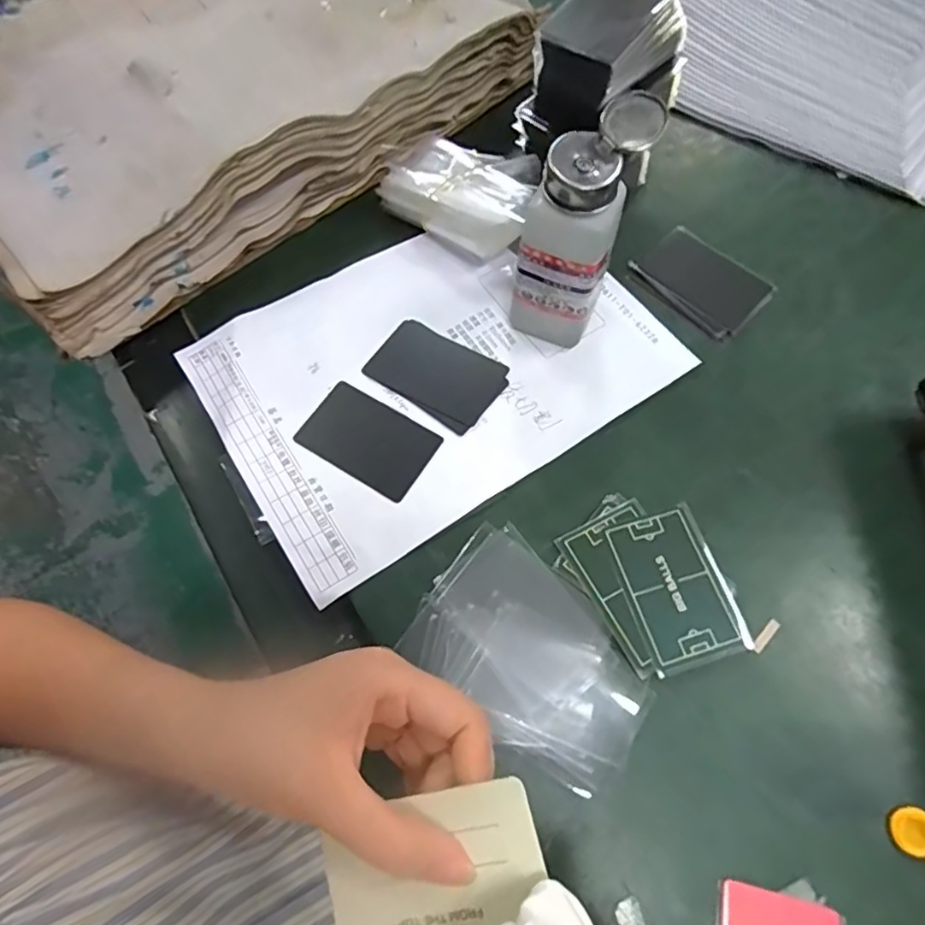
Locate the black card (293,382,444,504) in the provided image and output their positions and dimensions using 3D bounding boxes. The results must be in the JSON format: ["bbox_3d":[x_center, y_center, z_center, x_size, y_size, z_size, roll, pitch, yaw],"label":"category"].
[{"bbox_3d":[-0.061,-0.015,0.383,0.084,0.004,0.054,30,69,14],"label":"black card"}]

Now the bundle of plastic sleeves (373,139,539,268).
[{"bbox_3d":[0.001,-0.208,0.451,0.114,0.042,0.083,32,69,14],"label":"bundle of plastic sleeves"}]

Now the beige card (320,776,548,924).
[{"bbox_3d":[-0.011,0.150,0.213,0.082,0.004,0.053,-19,78,12],"label":"beige card"}]

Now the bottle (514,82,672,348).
[{"bbox_3d":[0.069,-0.140,0.365,0.056,0.138,0.070,27,68,12],"label":"bottle"}]

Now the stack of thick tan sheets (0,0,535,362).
[{"bbox_3d":[-0.183,-0.306,0.477,0.433,0.089,0.269,-38,70,-16],"label":"stack of thick tan sheets"}]

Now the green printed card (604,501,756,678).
[{"bbox_3d":[0.123,0.071,0.338,0.056,0.006,0.086,-14,66,-6],"label":"green printed card"}]

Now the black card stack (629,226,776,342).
[{"bbox_3d":[0.178,-0.135,0.439,0.064,0.007,0.091,-39,70,-16],"label":"black card stack"}]

